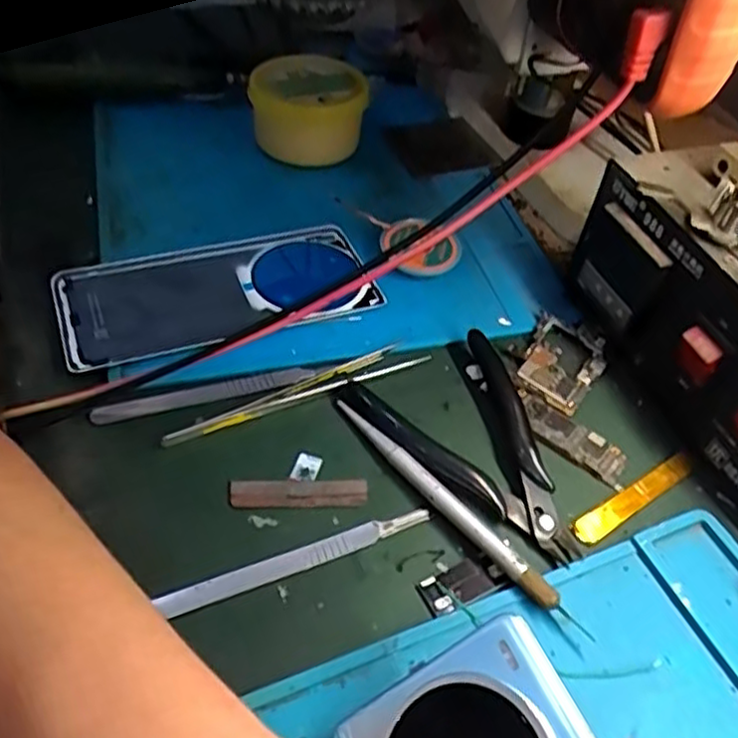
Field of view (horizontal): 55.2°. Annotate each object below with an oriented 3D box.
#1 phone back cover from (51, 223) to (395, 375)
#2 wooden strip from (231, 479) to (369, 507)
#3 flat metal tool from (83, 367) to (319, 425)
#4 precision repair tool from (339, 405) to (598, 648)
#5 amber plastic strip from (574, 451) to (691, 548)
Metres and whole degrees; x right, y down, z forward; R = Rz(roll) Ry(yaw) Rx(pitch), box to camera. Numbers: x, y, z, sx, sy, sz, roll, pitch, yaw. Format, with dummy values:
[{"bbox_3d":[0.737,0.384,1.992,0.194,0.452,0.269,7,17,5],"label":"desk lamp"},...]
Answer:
[{"bbox_3d":[-0.079,-0.043,0.378,0.163,0.013,0.078,-15,50,-18],"label":"phone back cover"},{"bbox_3d":[-0.030,0.052,0.301,0.058,0.004,0.012,0,47,-4],"label":"wooden strip"},{"bbox_3d":[-0.077,0.011,0.332,0.102,0.004,0.012,-12,49,-16],"label":"flat metal tool"},{"bbox_3d":[0.034,0.058,0.297,0.009,0.010,0.138,-31,56,-28],"label":"precision repair tool"},{"bbox_3d":[0.118,0.057,0.314,0.072,0.004,0.011,-25,54,-25],"label":"amber plastic strip"}]

